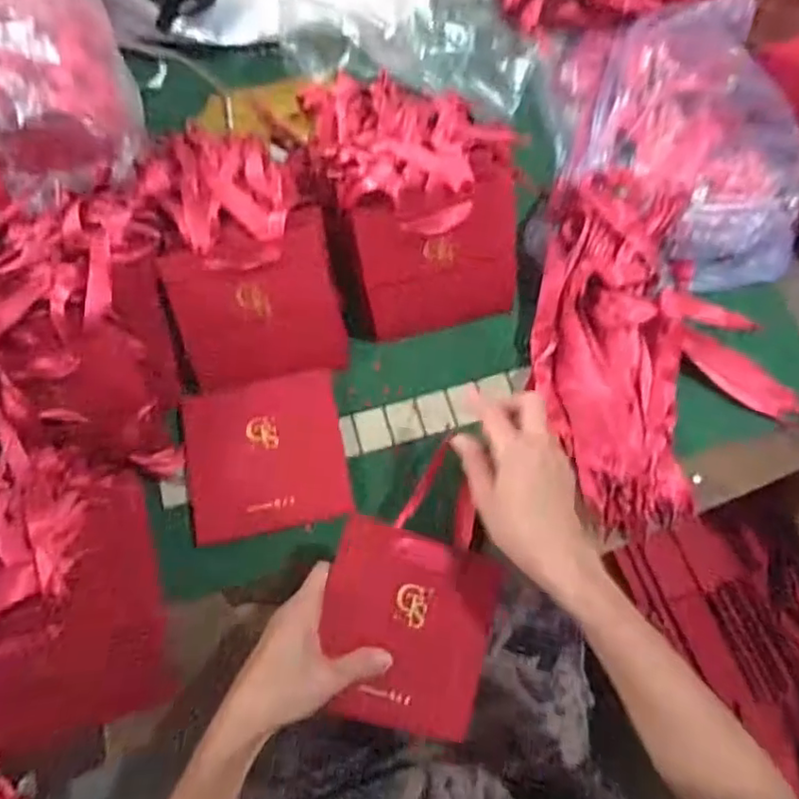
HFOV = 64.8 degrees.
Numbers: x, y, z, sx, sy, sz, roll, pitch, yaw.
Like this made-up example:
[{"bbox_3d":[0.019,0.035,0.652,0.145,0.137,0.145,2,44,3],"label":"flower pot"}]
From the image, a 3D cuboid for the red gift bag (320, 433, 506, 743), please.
[{"bbox_3d":[0.016,0.144,0.491,0.139,0.010,0.202,24,71,-16],"label":"red gift bag"}]

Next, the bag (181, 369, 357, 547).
[{"bbox_3d":[-0.120,0.052,0.568,0.141,0.012,0.131,-11,83,-6],"label":"bag"}]

